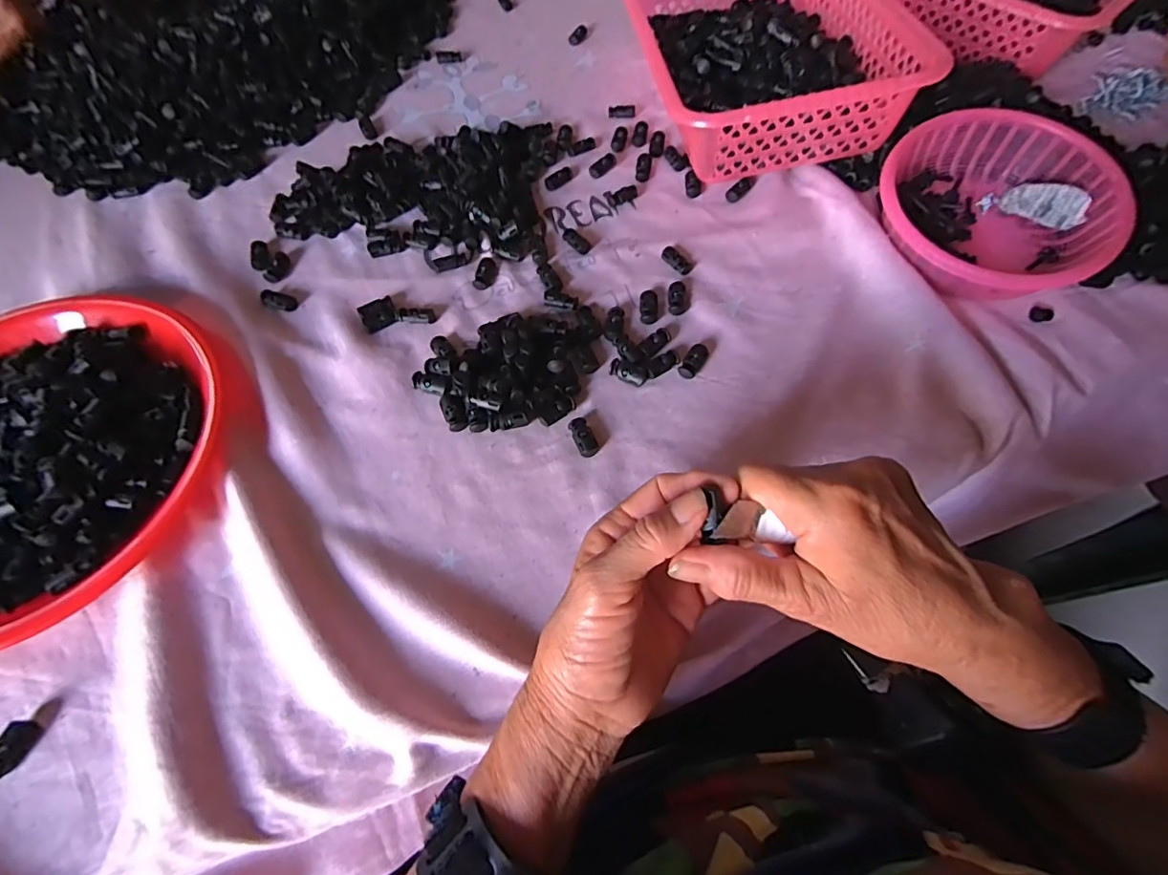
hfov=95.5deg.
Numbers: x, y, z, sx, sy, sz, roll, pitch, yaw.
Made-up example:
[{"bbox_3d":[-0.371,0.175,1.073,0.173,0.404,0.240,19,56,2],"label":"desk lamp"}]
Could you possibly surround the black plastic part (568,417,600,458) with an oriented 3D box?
[{"bbox_3d":[0.000,-0.001,0.364,0.015,0.006,0.029,-19,63,-9],"label":"black plastic part"}]

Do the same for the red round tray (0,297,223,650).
[{"bbox_3d":[-0.374,0.009,0.351,0.247,0.044,0.235,0,62,0],"label":"red round tray"}]

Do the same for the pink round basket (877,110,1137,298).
[{"bbox_3d":[0.321,-0.186,0.420,0.160,0.050,0.159,0,62,0],"label":"pink round basket"}]

